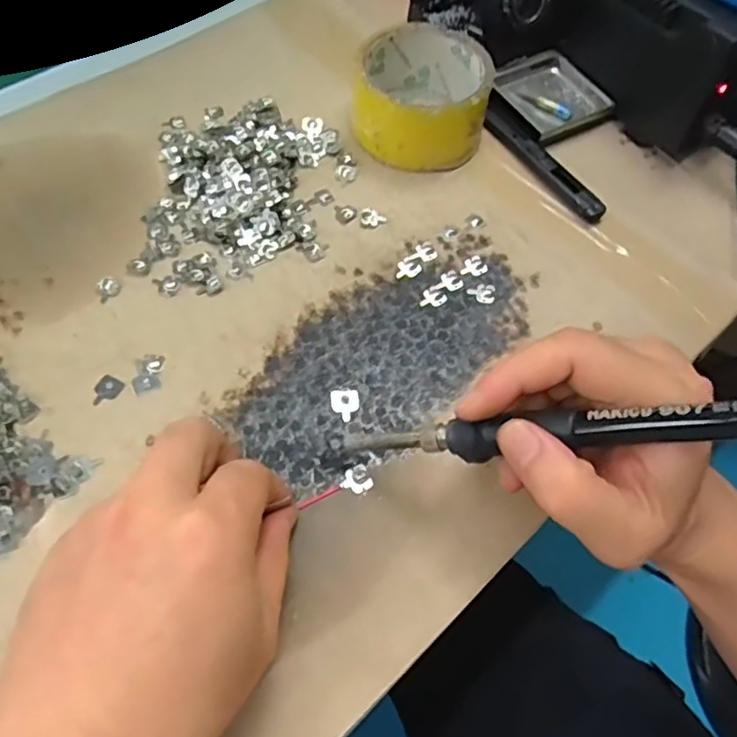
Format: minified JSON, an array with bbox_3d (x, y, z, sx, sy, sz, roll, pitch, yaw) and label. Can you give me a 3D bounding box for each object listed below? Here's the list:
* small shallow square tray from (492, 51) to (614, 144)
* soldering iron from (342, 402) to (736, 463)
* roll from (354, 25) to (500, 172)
[{"bbox_3d":[0.127,-0.190,0.434,0.070,0.013,0.069,-30,67,-19],"label":"small shallow square tray"},{"bbox_3d":[0.074,0.025,0.233,0.194,0.014,0.015,-7,54,31],"label":"soldering iron"},{"bbox_3d":[0.036,-0.177,0.403,0.082,0.048,0.084,2,60,-3],"label":"roll"}]

